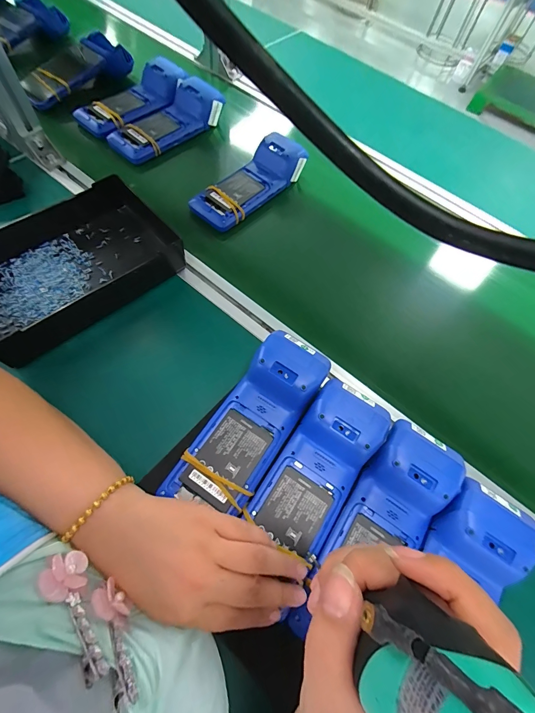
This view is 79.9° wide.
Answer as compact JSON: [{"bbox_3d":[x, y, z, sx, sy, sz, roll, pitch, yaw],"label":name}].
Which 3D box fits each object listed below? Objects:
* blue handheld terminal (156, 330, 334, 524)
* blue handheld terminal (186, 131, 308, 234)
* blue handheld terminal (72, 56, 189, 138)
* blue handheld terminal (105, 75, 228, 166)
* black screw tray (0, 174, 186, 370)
[{"bbox_3d":[-0.014,0.067,0.341,0.080,0.038,0.204,32,67,13],"label":"blue handheld terminal"},{"bbox_3d":[-0.031,-0.294,0.538,0.084,0.045,0.217,40,69,16],"label":"blue handheld terminal"},{"bbox_3d":[-0.246,-0.489,0.601,0.093,0.039,0.216,33,67,13],"label":"blue handheld terminal"},{"bbox_3d":[-0.188,-0.436,0.588,0.085,0.049,0.229,41,69,16],"label":"blue handheld terminal"},{"bbox_3d":[-0.260,-0.123,0.418,0.266,0.058,0.168,-38,71,-18],"label":"black screw tray"}]

